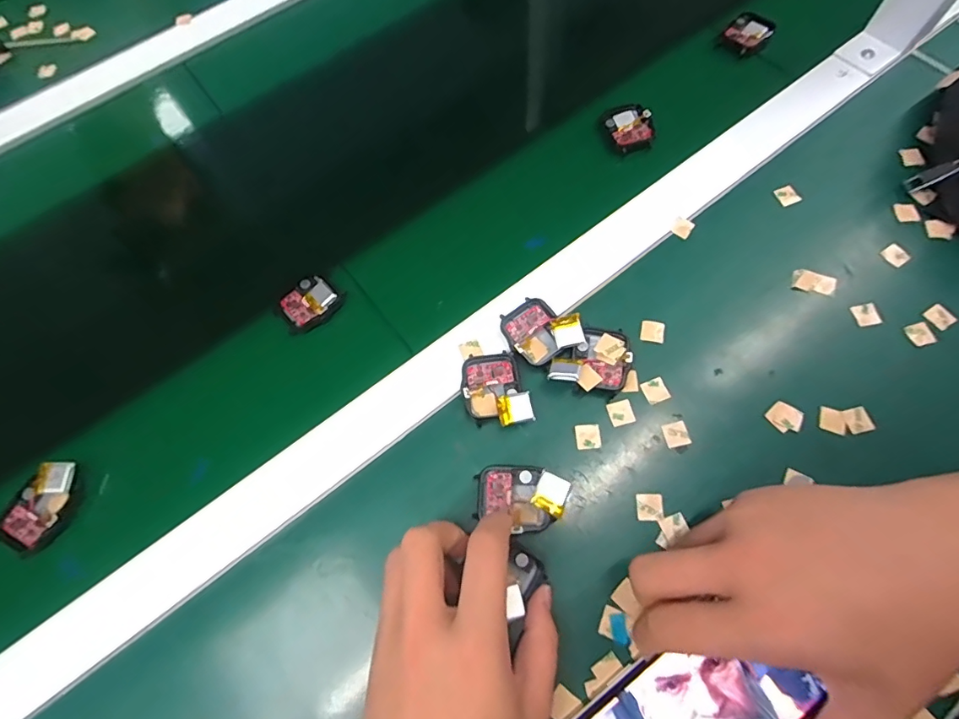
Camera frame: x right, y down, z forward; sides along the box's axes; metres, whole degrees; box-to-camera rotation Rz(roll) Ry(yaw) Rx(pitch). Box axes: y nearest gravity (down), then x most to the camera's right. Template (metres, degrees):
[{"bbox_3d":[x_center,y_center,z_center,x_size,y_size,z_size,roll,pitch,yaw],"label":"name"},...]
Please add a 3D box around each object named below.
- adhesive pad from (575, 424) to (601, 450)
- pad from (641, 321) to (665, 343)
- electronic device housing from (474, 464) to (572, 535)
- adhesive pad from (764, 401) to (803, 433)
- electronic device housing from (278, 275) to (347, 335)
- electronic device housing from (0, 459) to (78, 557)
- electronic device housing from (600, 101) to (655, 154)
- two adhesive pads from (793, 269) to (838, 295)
[{"bbox_3d":[0.070,0.049,0.309,0.015,0.004,0.016,-3,69,2],"label":"adhesive pad"},{"bbox_3d":[0.120,-0.019,0.333,0.015,0.004,0.016,9,70,7],"label":"pad"},{"bbox_3d":[0.025,0.082,0.287,0.054,0.014,0.038,-3,67,1],"label":"electronic device housing"},{"bbox_3d":[0.197,0.036,0.309,0.020,0.004,0.020,-37,72,-10],"label":"adhesive pad"},{"bbox_3d":[-0.124,-0.041,0.351,0.042,0.005,0.037,-43,73,-12],"label":"electronic device housing"},{"bbox_3d":[-0.274,0.089,0.300,0.037,0.014,0.055,26,73,12],"label":"electronic device housing"},{"bbox_3d":[0.125,-0.192,0.400,0.037,0.011,0.047,-22,70,-5],"label":"electronic device housing"},{"bbox_3d":[0.239,-0.055,0.343,0.030,0.005,0.015,12,71,8],"label":"two adhesive pads"}]

